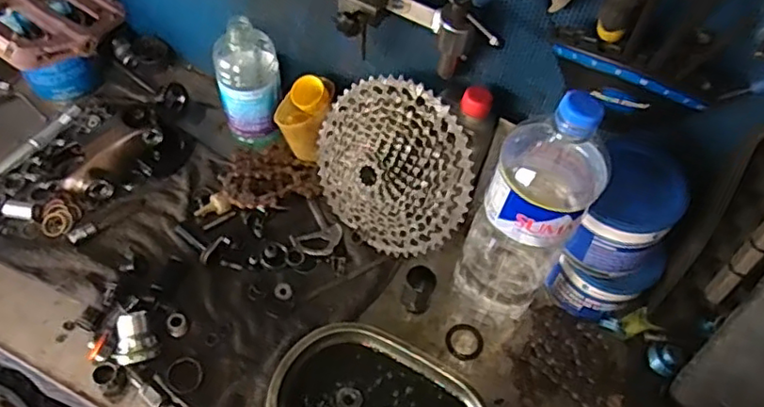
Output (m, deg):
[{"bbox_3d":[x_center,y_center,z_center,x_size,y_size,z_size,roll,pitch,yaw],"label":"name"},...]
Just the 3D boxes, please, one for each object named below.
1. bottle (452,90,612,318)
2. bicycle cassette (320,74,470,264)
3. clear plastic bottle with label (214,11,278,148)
[{"bbox_3d":[0.135,0.017,0.562,0.083,0.317,0.086,29,58,14],"label":"bottle"},{"bbox_3d":[0.001,-0.036,0.656,0.197,0.191,0.048,38,31,18],"label":"bicycle cassette"},{"bbox_3d":[-0.162,-0.140,0.733,0.070,0.171,0.061,-9,57,-11],"label":"clear plastic bottle with label"}]

